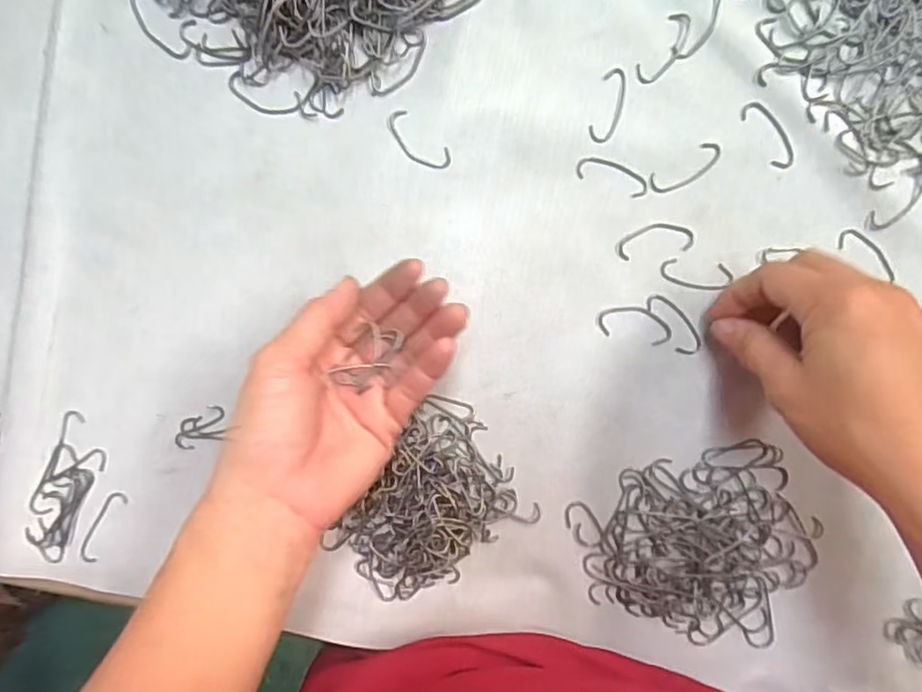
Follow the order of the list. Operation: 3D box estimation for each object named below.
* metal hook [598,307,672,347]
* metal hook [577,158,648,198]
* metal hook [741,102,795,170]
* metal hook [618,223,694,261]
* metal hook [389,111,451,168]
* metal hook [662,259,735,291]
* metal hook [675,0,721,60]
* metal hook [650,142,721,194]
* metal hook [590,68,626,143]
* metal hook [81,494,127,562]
[{"bbox_3d":[0.091,-0.011,0.327,0.038,0.004,0.018,12,96,2],"label":"metal hook"},{"bbox_3d":[0.078,-0.087,0.320,0.037,0.004,0.012,21,96,1],"label":"metal hook"},{"bbox_3d":[0.156,-0.106,0.314,0.014,0.004,0.037,-35,93,6],"label":"metal hook"},{"bbox_3d":[0.101,-0.055,0.323,0.039,0.004,0.016,-9,95,4],"label":"metal hook"},{"bbox_3d":[-0.023,-0.105,0.322,0.039,0.004,0.016,41,96,-1],"label":"metal hook"},{"bbox_3d":[0.122,-0.036,0.323,0.036,0.004,0.014,6,96,2],"label":"metal hook"},{"bbox_3d":[0.121,-0.163,0.311,0.014,0.004,0.042,15,96,2],"label":"metal hook"},{"bbox_3d":[0.115,-0.090,0.319,0.038,0.004,0.014,-31,93,5],"label":"metal hook"},{"bbox_3d":[0.076,-0.122,0.316,0.013,0.004,0.037,15,96,1],"label":"metal hook"},{"bbox_3d":[-0.201,0.102,0.350,0.011,0.005,0.043,27,96,0],"label":"metal hook"}]

